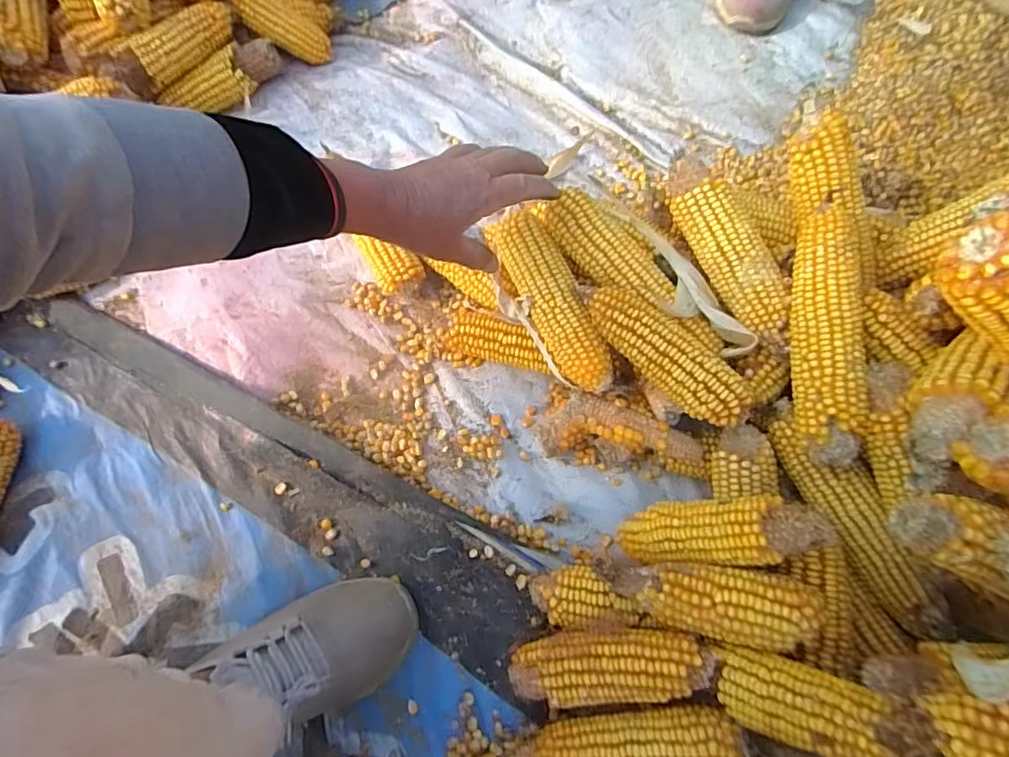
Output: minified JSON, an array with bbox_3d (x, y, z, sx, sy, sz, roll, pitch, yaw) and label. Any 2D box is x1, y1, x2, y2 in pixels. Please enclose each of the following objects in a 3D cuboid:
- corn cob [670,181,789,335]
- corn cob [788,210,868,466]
[{"bbox_3d":[0.195,-0.104,0.456,0.044,0.040,0.145,-25,72,-6],"label":"corn cob"},{"bbox_3d":[0.246,-0.038,0.404,0.052,0.039,0.196,8,72,5],"label":"corn cob"}]

